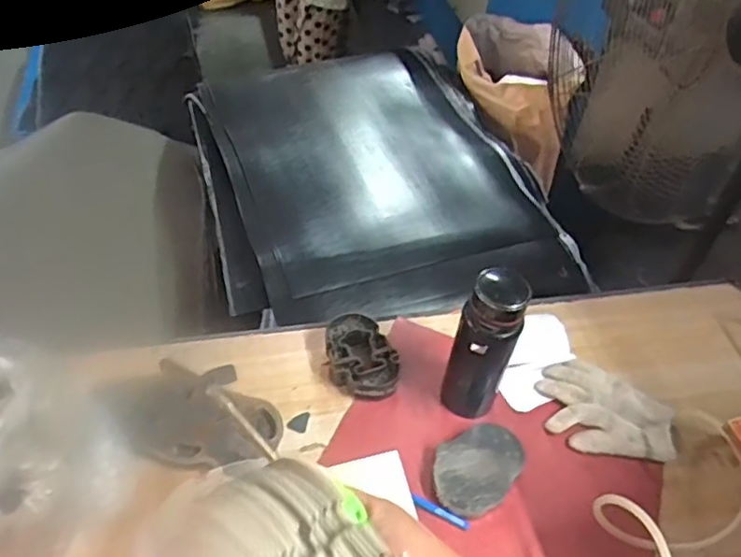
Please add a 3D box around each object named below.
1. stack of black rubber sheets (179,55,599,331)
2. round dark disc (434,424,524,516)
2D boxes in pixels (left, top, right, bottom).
[{"bbox_3d":[-0.025,-0.299,1.490,0.682,0.128,0.954,-9,49,-14],"label":"stack of black rubber sheets"},{"bbox_3d":[0.134,0.233,0.797,0.122,0.028,0.087,-22,53,-24],"label":"round dark disc"}]

